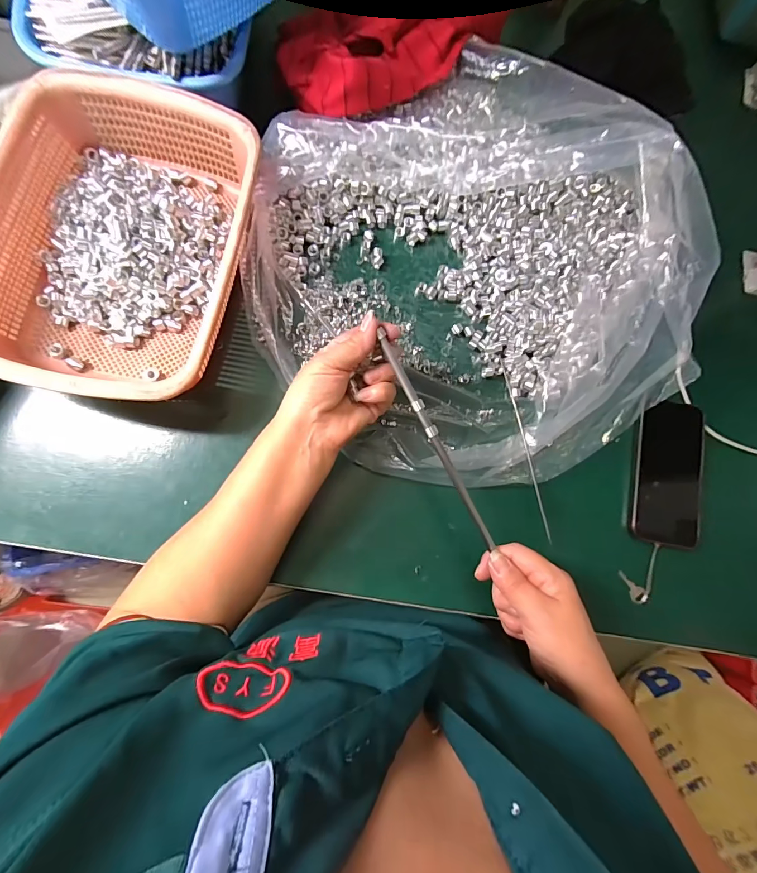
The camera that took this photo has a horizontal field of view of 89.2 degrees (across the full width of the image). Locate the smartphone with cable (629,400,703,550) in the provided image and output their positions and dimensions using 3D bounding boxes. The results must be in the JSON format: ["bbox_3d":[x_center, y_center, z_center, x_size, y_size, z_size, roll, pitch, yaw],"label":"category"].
[{"bbox_3d":[0.328,0.037,0.433,0.081,0.016,0.165,11,80,-6],"label":"smartphone with cable"}]

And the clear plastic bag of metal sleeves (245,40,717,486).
[{"bbox_3d":[0.100,-0.171,0.390,0.456,0.132,0.435,-9,83,-9],"label":"clear plastic bag of metal sleeves"}]

